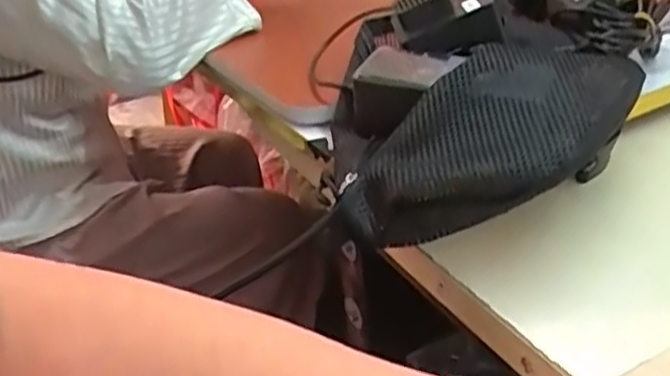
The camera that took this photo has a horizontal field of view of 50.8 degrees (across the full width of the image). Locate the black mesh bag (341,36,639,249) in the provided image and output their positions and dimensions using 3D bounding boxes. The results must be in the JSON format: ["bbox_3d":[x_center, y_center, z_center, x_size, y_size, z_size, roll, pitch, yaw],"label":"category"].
[{"bbox_3d":[0.105,-0.035,0.421,0.209,0.053,0.097,-33,40,-17],"label":"black mesh bag"}]

